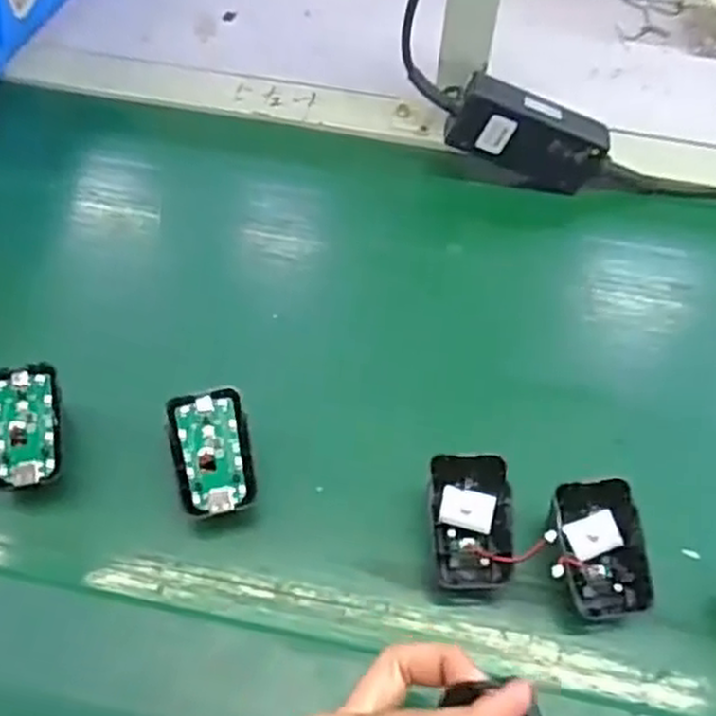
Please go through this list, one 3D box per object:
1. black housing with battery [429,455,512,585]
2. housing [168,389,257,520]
[{"bbox_3d":[0.059,0.087,0.403,0.043,0.024,0.069,-2,81,2],"label":"black housing with battery"},{"bbox_3d":[-0.081,0.052,0.415,0.042,0.009,0.069,-8,72,-8],"label":"housing"}]

